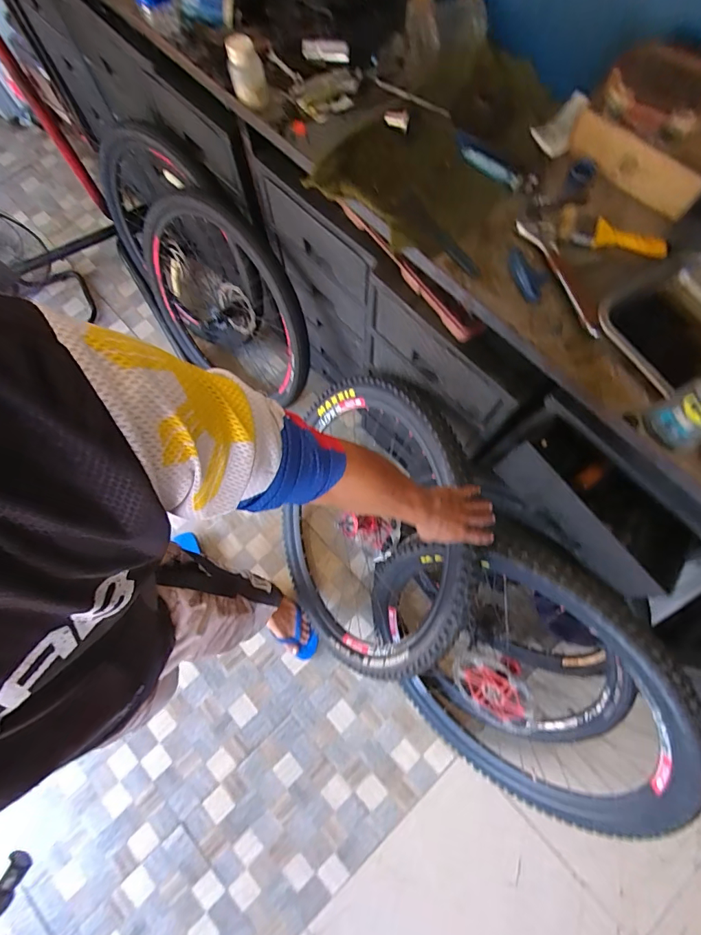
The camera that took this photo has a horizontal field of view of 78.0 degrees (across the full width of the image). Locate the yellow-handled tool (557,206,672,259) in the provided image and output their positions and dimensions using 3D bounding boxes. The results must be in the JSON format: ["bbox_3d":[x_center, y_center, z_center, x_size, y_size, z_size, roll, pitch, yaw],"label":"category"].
[{"bbox_3d":[0.402,-0.354,0.666,0.161,0.018,0.055,27,76,8],"label":"yellow-handled tool"}]

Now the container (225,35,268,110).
[{"bbox_3d":[-0.169,-0.654,0.712,0.062,0.094,0.044,-13,72,-3],"label":"container"}]

